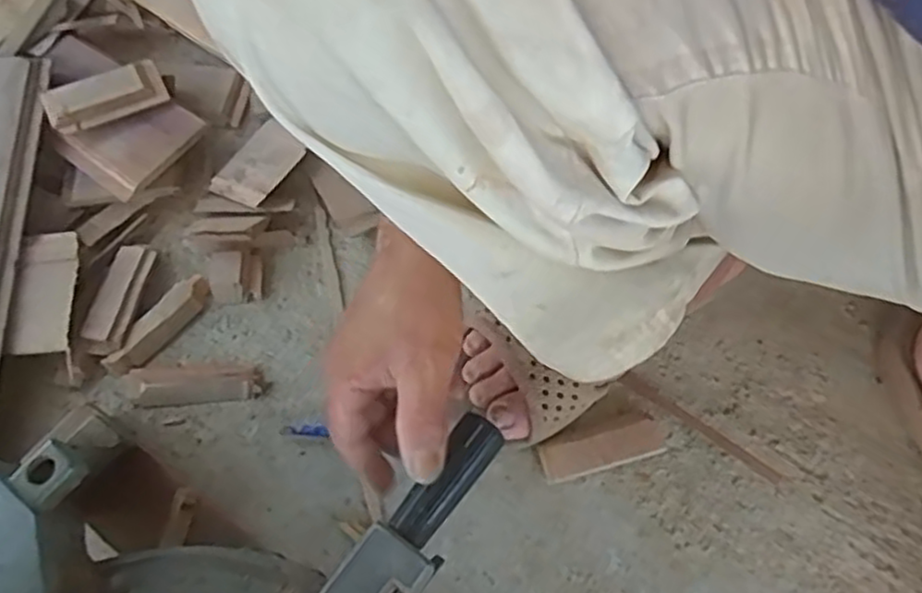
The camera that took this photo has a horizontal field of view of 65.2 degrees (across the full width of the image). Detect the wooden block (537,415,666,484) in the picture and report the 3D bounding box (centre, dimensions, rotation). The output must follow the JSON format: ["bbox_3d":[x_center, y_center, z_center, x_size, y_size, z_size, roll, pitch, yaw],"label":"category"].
[{"bbox_3d":[0.100,0.106,0.508,0.089,0.009,0.027,-16,63,-6],"label":"wooden block"}]

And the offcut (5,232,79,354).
[{"bbox_3d":[-0.321,-0.005,0.553,0.043,0.010,0.099,-7,62,-2],"label":"offcut"}]

